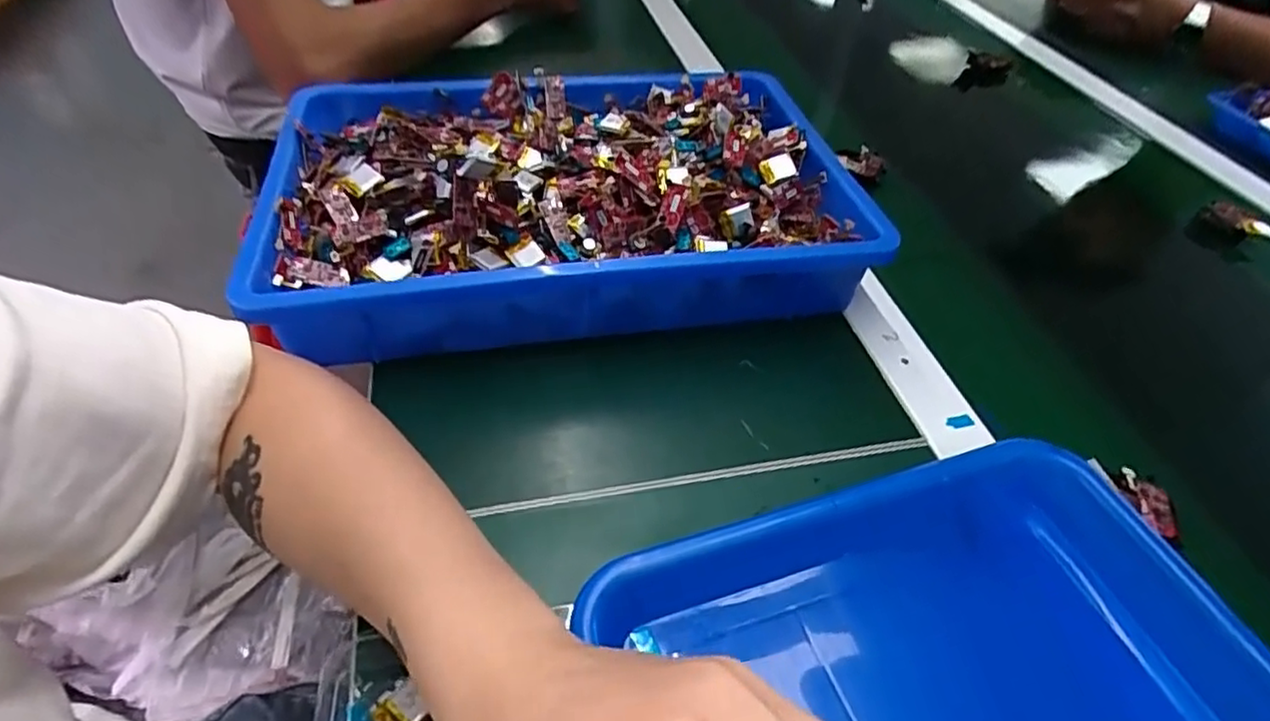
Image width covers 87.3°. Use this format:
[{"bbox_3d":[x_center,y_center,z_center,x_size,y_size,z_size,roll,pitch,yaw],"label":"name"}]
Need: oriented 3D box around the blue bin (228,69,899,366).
[{"bbox_3d":[-0.051,-0.130,0.457,0.340,0.073,0.275,-5,46,-11],"label":"blue bin"}]

